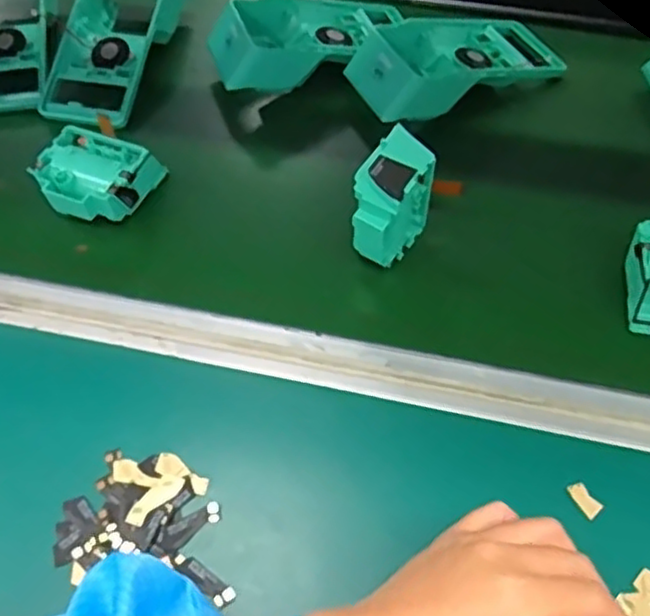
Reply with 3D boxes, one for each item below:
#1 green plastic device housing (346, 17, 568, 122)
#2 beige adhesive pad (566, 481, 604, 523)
[{"bbox_3d":[0.116,-0.220,0.592,0.193,0.047,0.092,-22,58,-12],"label":"green plastic device housing"},{"bbox_3d":[0.151,0.112,0.393,0.010,0.005,0.021,-30,60,-17],"label":"beige adhesive pad"}]

